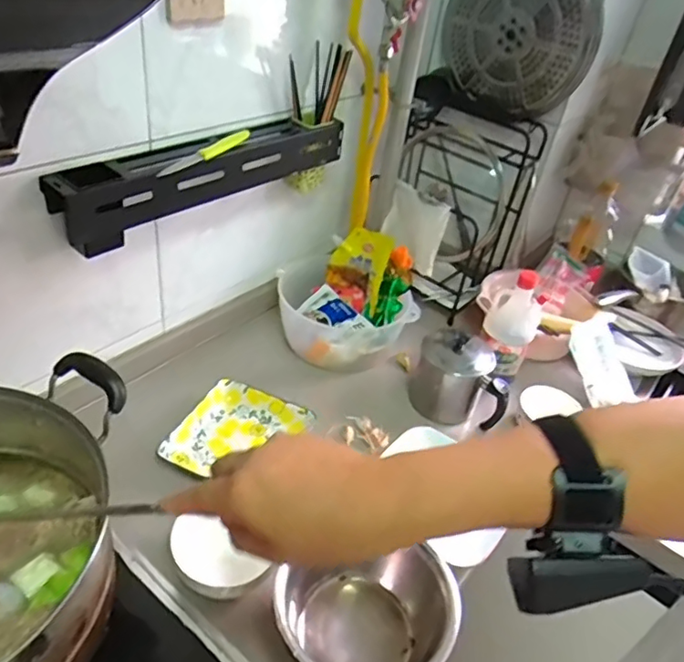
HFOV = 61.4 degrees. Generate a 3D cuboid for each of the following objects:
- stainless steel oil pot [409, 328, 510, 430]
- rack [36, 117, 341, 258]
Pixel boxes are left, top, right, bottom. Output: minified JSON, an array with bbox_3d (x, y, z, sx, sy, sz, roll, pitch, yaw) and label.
[{"bbox_3d":[0.199,0.082,0.962,0.149,0.141,0.113,17,36,13],"label":"stainless steel oil pot"},{"bbox_3d":[-0.179,-0.236,0.849,0.067,0.104,0.502,29,40,27],"label":"rack"}]

